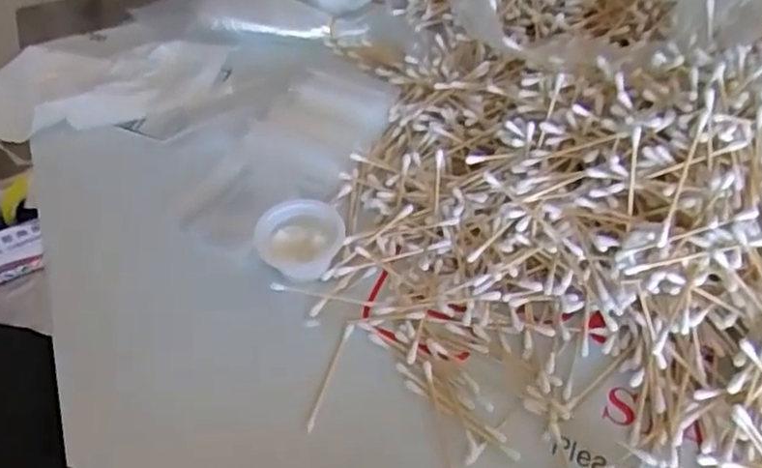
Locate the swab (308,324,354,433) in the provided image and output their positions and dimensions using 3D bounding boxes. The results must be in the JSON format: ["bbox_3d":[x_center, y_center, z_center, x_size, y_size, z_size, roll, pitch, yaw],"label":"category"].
[{"bbox_3d":[-0.029,0.081,0.396,0.004,0.007,0.067,17,54,11],"label":"swab"}]

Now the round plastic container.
[{"bbox_3d":[-0.050,0.002,0.438,0.051,0.024,0.048,0,51,0],"label":"round plastic container"}]

